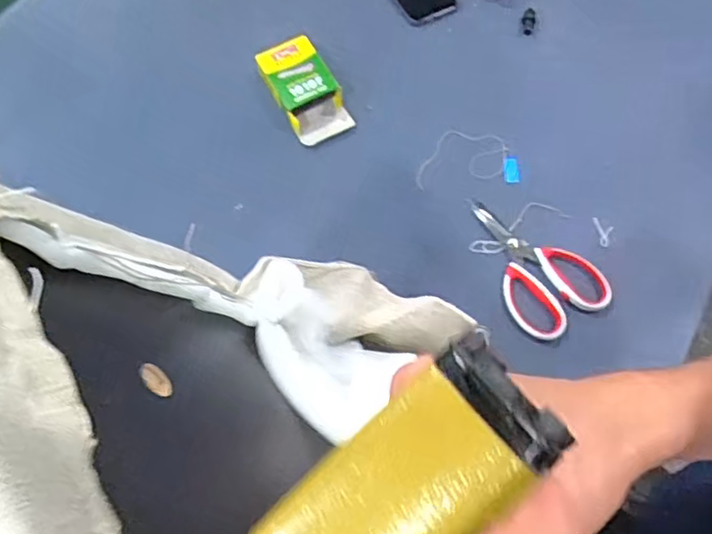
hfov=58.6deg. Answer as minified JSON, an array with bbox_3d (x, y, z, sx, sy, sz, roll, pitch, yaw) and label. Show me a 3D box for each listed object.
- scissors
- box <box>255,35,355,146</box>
[{"bbox_3d":[0.191,-0.011,0.718,0.107,0.016,0.184,-29,64,-11],"label":"scissors"},{"bbox_3d":[-0.069,-0.241,0.856,0.081,0.041,0.156,-26,63,-10],"label":"box"}]

